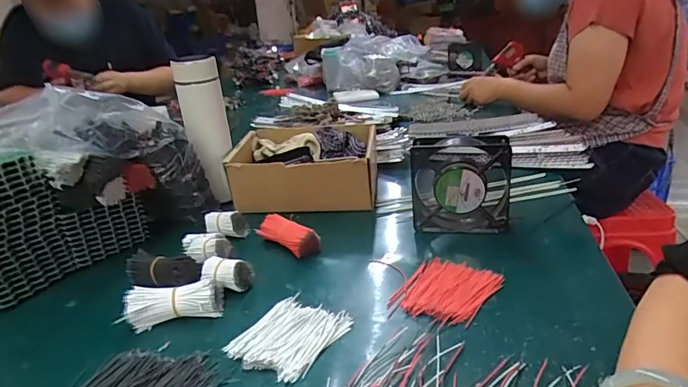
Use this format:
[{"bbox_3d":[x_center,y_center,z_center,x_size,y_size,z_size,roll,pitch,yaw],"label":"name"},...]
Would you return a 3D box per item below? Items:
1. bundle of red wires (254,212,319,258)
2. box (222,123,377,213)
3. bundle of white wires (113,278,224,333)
[{"bbox_3d":[-0.073,0.055,0.586,0.086,0.039,0.033,9,26,30],"label":"bundle of red wires"},{"bbox_3d":[-0.062,-0.039,0.726,0.216,0.086,0.175,-1,23,9],"label":"box"},{"bbox_3d":[-0.175,0.113,0.471,0.096,0.034,0.033,-10,23,-13],"label":"bundle of white wires"}]

